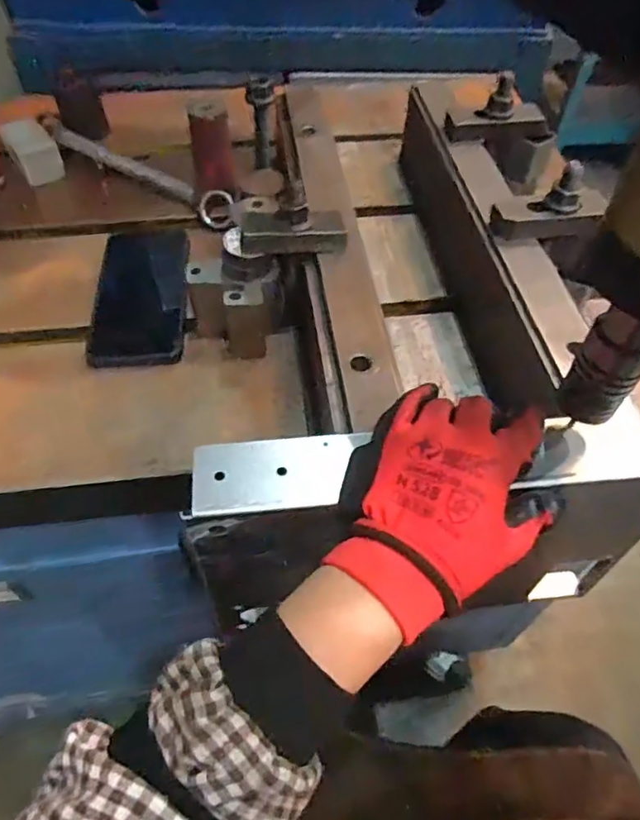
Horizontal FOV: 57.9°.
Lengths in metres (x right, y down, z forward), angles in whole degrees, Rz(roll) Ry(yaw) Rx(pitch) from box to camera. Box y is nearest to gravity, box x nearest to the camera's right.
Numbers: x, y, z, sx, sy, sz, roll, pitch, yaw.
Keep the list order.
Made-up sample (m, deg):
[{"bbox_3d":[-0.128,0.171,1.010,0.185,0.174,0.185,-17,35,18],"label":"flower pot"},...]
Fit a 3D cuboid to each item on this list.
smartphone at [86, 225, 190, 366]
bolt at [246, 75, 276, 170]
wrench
[{"bbox_3d":[-0.161,-0.110,0.521,0.079,0.014,0.163,-4,52,-4],"label":"smartphone"},{"bbox_3d":[-0.053,-0.262,0.531,0.022,0.083,0.019,-1,52,-2],"label":"bolt"},{"bbox_3d":[-0.205,-0.271,0.638,0.307,0.026,0.036,34,59,23],"label":"wrench"}]

